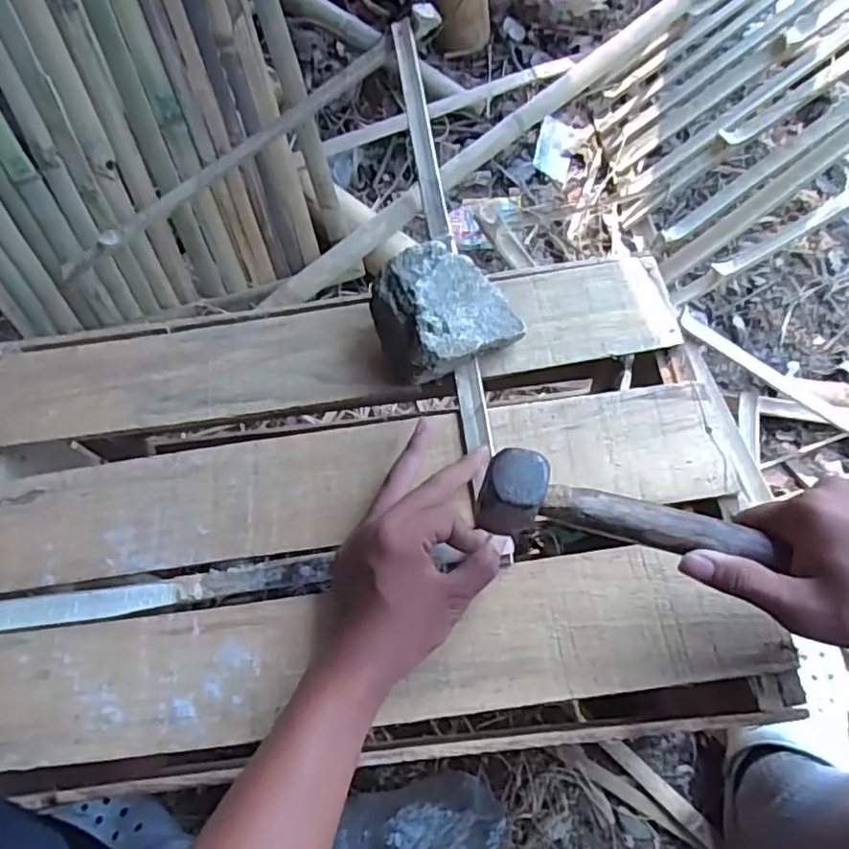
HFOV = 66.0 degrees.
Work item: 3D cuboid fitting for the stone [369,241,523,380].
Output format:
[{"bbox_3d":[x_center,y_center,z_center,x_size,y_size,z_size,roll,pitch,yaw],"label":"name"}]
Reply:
[{"bbox_3d":[0.013,-0.085,0.512,0.103,0.062,0.090,-30,67,-7],"label":"stone"}]

